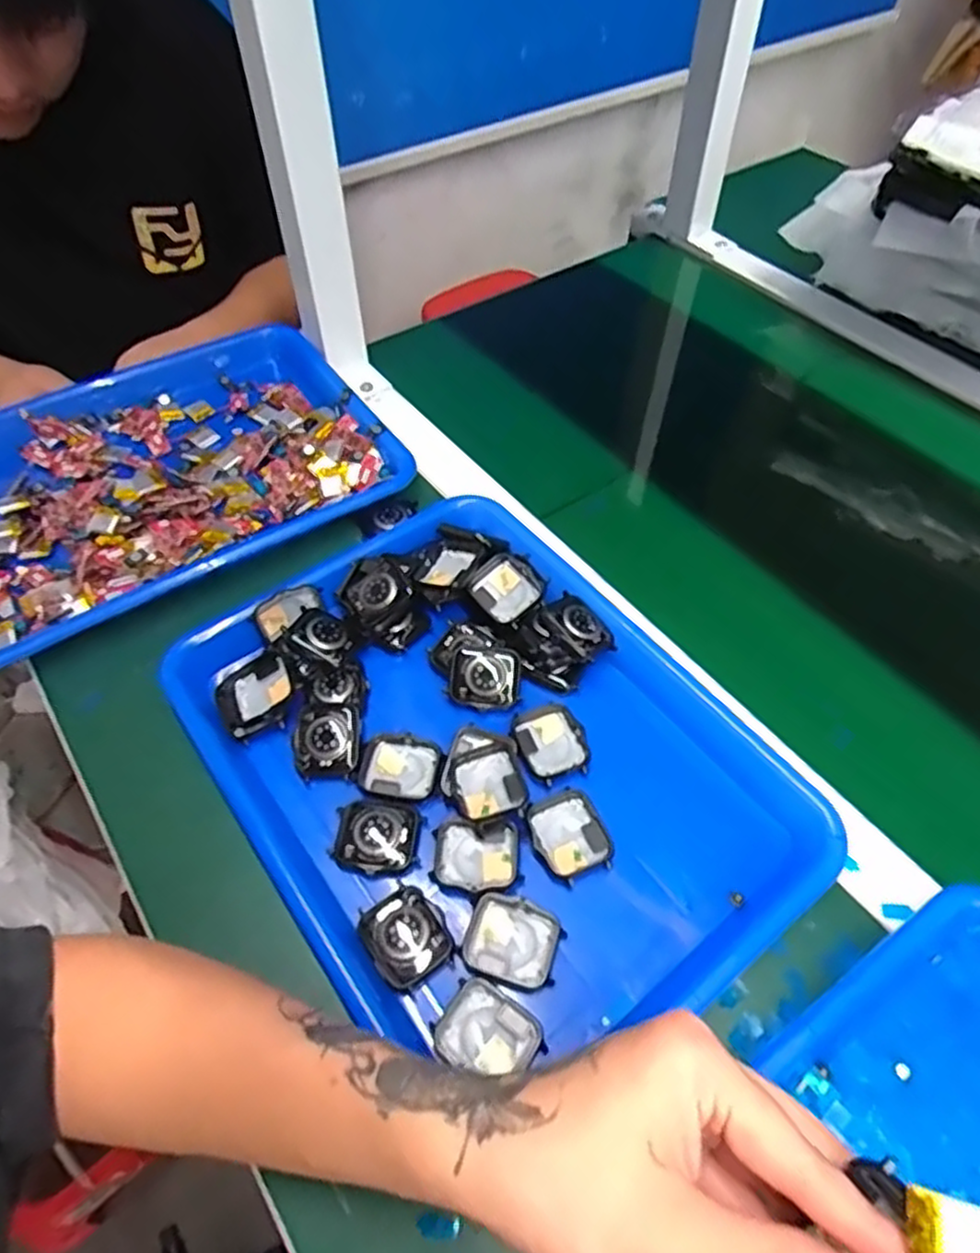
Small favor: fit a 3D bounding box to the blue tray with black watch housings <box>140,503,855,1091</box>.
[{"bbox_3d":[-0.006,0.072,0.410,0.253,0.041,0.329,-32,60,-20],"label":"blue tray with black watch housings"}]

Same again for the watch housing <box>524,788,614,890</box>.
[{"bbox_3d":[0.043,0.113,0.389,0.038,0.014,0.045,-23,57,-15],"label":"watch housing"}]

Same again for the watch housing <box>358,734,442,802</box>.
[{"bbox_3d":[-0.051,0.080,0.409,0.044,0.005,0.036,9,55,7],"label":"watch housing"}]

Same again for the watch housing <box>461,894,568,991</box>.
[{"bbox_3d":[0.011,0.153,0.350,0.044,0.008,0.038,19,57,14],"label":"watch housing"}]

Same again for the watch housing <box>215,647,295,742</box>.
[{"bbox_3d":[-0.140,0.041,0.431,0.050,0.010,0.043,-39,61,-3],"label":"watch housing"}]

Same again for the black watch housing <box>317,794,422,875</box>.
[{"bbox_3d":[-0.061,0.111,0.386,0.047,0.009,0.039,10,55,8],"label":"black watch housing"}]

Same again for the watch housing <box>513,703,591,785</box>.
[{"bbox_3d":[0.036,0.068,0.419,0.039,0.009,0.045,-17,56,-11],"label":"watch housing"}]

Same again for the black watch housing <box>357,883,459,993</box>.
[{"bbox_3d":[-0.042,0.150,0.353,0.037,0.009,0.043,-36,61,-22],"label":"black watch housing"}]

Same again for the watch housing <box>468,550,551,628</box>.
[{"bbox_3d":[0.011,-0.025,0.463,0.042,0.017,0.040,-43,82,-8],"label":"watch housing"}]

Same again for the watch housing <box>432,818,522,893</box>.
[{"bbox_3d":[-0.007,0.120,0.375,0.046,0.011,0.036,7,55,6],"label":"watch housing"}]

